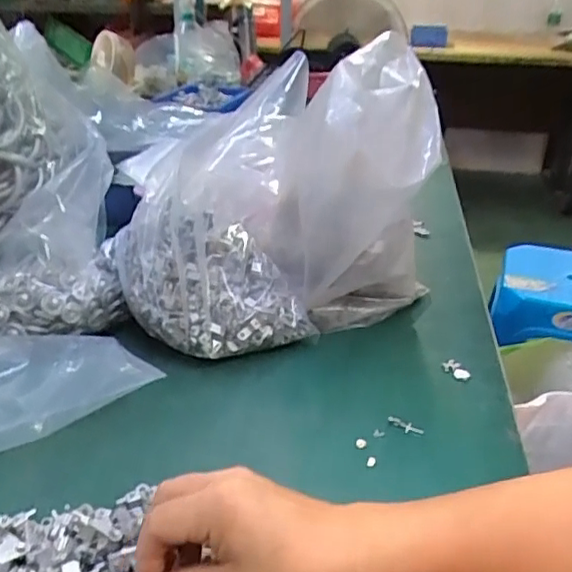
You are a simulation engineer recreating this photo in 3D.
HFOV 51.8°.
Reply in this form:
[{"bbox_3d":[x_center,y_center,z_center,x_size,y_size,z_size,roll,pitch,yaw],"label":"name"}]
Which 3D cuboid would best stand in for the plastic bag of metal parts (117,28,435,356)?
[{"bbox_3d":[-0.013,-0.079,0.586,0.300,0.260,0.181,-9,29,-16],"label":"plastic bag of metal parts"}]

